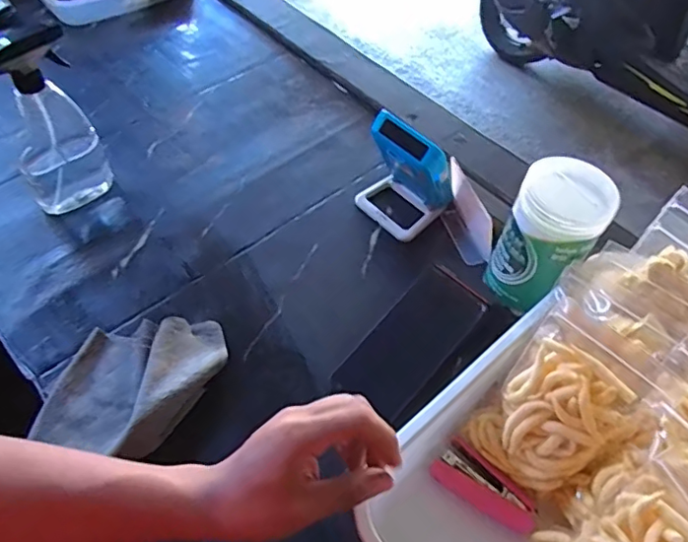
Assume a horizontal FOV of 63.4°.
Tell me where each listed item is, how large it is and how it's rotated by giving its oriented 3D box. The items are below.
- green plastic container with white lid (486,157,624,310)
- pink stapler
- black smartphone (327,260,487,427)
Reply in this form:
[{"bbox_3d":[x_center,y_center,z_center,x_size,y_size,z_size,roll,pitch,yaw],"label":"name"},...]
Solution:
[{"bbox_3d":[0.213,-0.034,0.601,0.095,0.150,0.098,1,55,-2],"label":"green plastic container with white lid"},{"bbox_3d":[0.133,0.206,0.527,0.099,0.016,0.046,38,62,21],"label":"pink stapler"},{"bbox_3d":[0.072,0.076,0.596,0.077,0.014,0.167,40,88,7],"label":"black smartphone"}]

